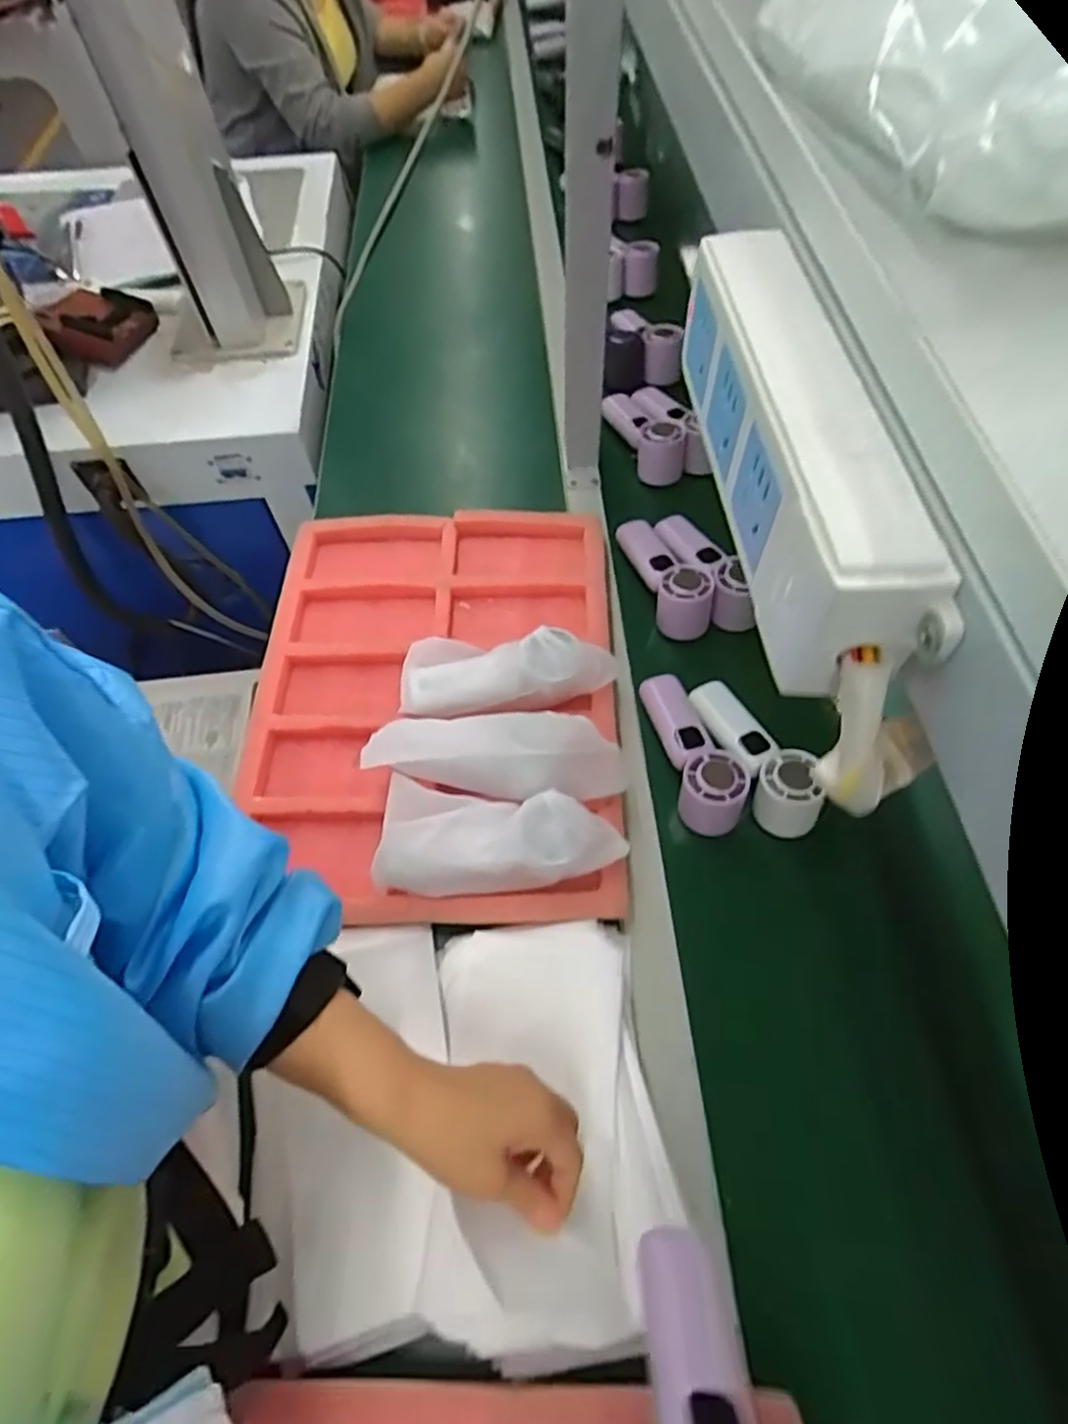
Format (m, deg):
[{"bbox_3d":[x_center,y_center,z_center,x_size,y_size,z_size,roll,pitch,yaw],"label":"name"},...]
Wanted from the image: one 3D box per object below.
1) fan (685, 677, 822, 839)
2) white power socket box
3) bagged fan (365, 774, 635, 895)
[{"bbox_3d":[0.192,0.032,0.594,0.048,0.070,0.157,-21,61,-11],"label":"fan"},{"bbox_3d":[0.080,-0.088,0.216,0.034,0.048,0.173,-4,59,-2],"label":"white power socket box"},{"bbox_3d":[-0.028,0.103,0.538,0.192,0.054,0.084,4,59,3],"label":"bagged fan"}]

